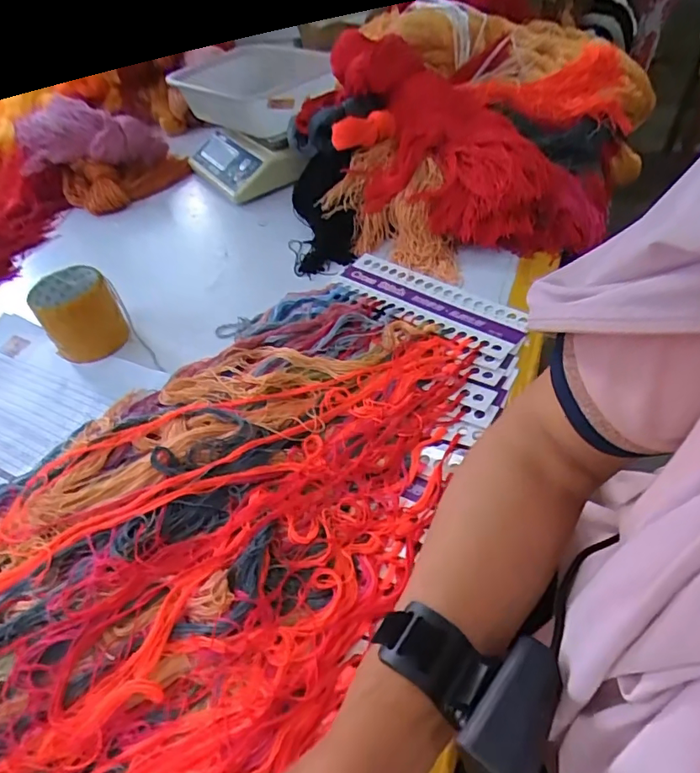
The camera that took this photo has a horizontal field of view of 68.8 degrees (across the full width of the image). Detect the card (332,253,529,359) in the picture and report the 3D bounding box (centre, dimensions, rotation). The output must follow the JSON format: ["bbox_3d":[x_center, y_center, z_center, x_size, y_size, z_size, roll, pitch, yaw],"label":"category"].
[{"bbox_3d":[0.087,-0.103,0.587,0.243,0.006,0.074,31,54,34],"label":"card"}]

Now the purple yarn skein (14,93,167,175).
[{"bbox_3d":[-0.460,-0.443,0.917,0.244,0.101,0.092,-5,49,-18],"label":"purple yarn skein"}]

